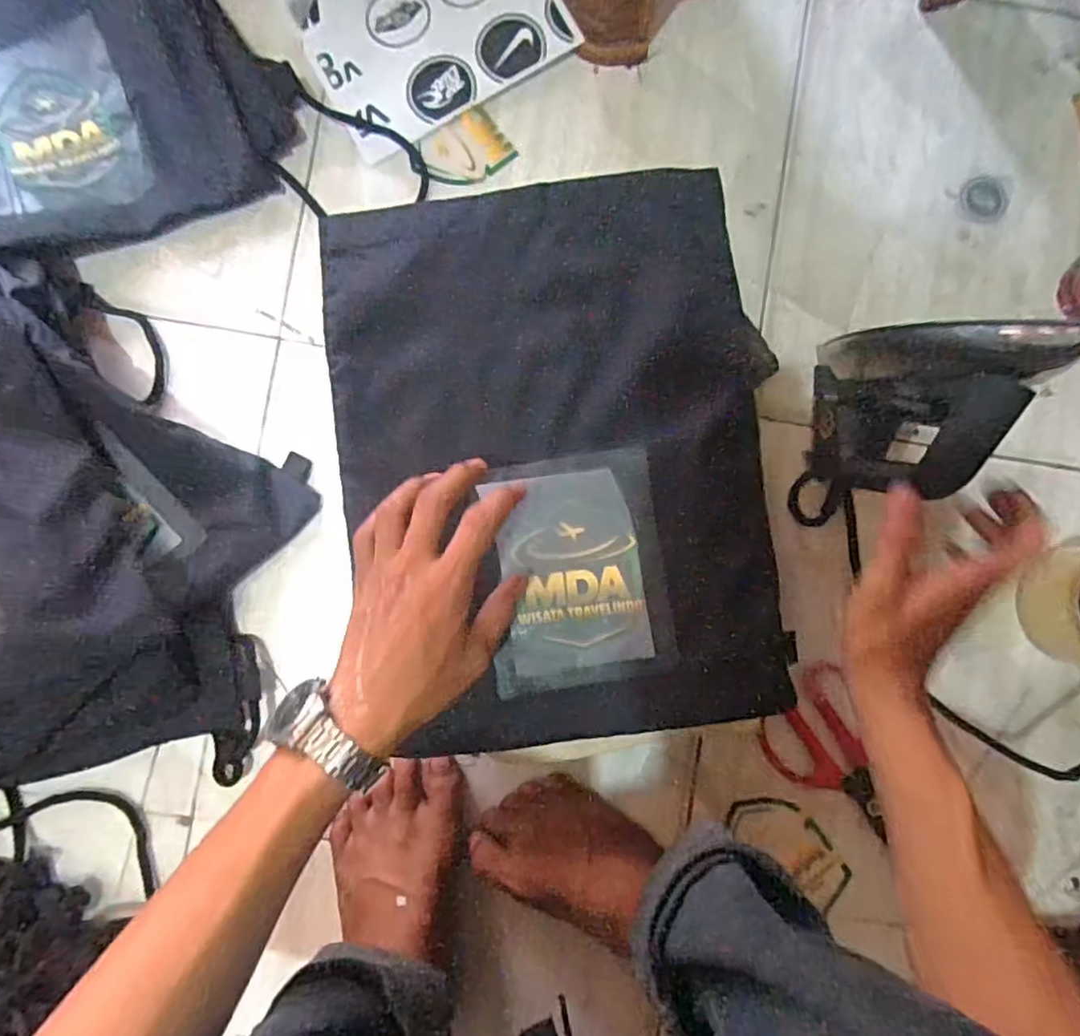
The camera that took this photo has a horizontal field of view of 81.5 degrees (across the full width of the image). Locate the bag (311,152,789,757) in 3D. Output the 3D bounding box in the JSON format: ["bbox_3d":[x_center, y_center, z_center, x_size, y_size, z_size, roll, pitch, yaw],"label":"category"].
[{"bbox_3d":[0.010,-0.040,0.424,0.281,0.016,0.367,-6,88,-1],"label":"bag"}]

